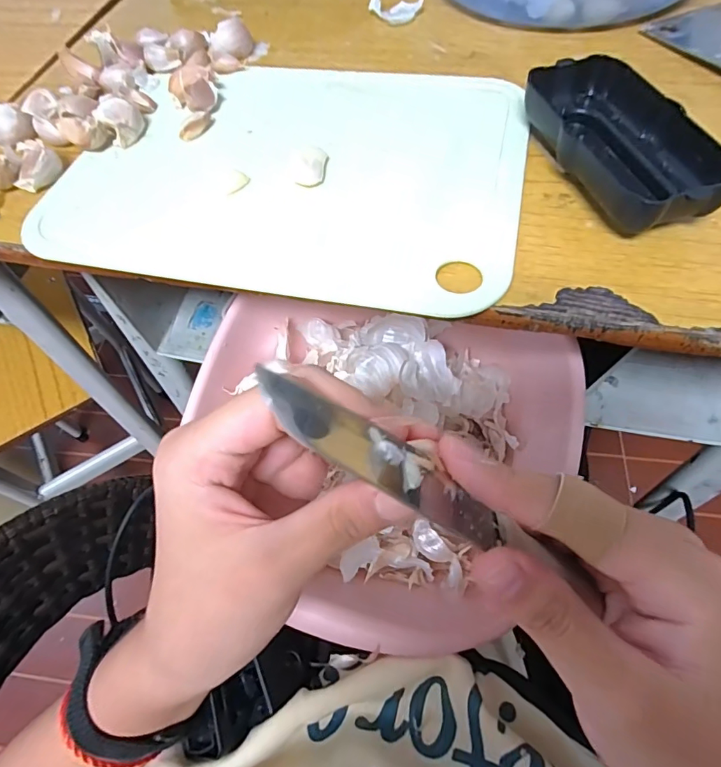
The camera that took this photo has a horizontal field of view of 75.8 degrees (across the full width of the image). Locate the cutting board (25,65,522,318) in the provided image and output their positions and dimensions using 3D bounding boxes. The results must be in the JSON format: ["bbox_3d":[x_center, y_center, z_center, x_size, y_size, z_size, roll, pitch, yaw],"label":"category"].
[{"bbox_3d":[-0.036,-0.121,0.254,0.241,0.008,0.187,8,59,9],"label":"cutting board"}]

